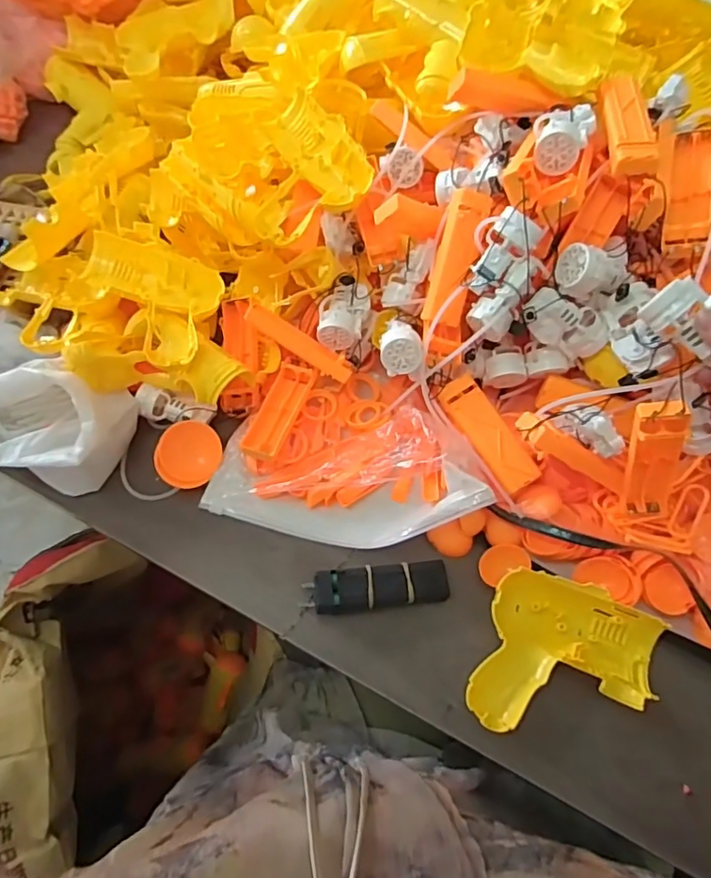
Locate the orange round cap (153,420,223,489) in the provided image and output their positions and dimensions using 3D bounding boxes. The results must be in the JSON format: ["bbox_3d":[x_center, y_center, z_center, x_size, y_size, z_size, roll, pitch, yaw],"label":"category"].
[{"bbox_3d":[-0.153,0.014,0.506,0.054,0.014,0.060,22,84,-13],"label":"orange round cap"}]

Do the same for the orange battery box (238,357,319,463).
[{"bbox_3d":[-0.071,-0.027,0.515,0.036,0.016,0.105,17,62,9],"label":"orange battery box"}]

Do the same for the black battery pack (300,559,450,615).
[{"bbox_3d":[0.018,0.123,0.456,0.117,0.023,0.032,-6,61,-5],"label":"black battery pack"}]

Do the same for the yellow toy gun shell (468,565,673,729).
[{"bbox_3d":[0.163,0.174,0.424,0.130,0.024,0.119,20,62,10],"label":"yellow toy gun shell"}]

